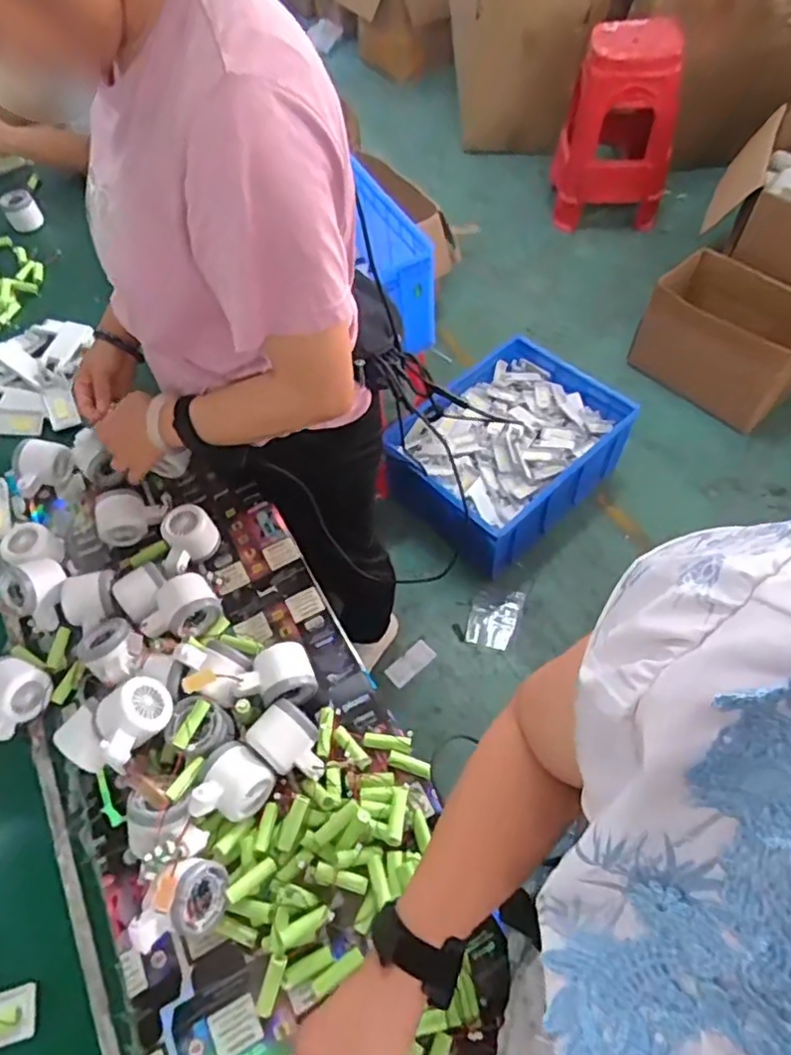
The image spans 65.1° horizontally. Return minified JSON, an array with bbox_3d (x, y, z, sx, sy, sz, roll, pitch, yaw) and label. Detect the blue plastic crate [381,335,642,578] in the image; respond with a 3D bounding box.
[{"bbox_3d":[0.291,-0.181,1.630,0.430,0.246,0.564,38,67,24],"label":"blue plastic crate"}]

